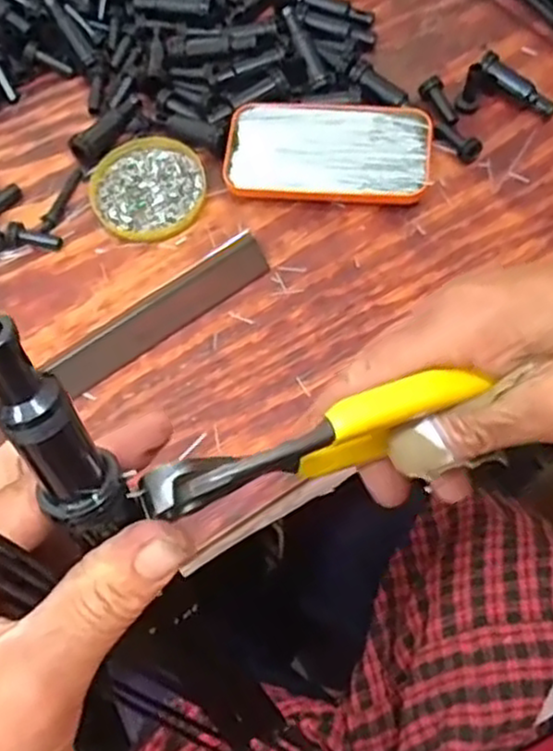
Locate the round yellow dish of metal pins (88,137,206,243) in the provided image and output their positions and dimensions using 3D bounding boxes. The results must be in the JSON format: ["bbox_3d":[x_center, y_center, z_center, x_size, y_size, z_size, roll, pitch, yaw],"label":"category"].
[{"bbox_3d":[-0.094,-0.139,0.532,0.082,0.007,0.086,-2,67,3],"label":"round yellow dish of metal pins"}]

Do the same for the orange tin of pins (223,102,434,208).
[{"bbox_3d":[0.036,-0.162,0.518,0.142,0.014,0.076,5,67,6],"label":"orange tin of pins"}]

